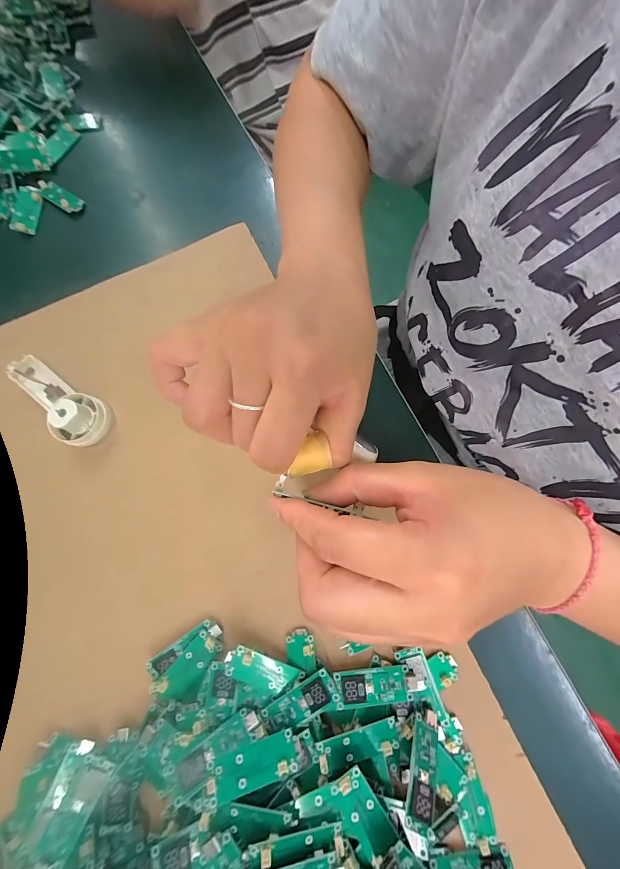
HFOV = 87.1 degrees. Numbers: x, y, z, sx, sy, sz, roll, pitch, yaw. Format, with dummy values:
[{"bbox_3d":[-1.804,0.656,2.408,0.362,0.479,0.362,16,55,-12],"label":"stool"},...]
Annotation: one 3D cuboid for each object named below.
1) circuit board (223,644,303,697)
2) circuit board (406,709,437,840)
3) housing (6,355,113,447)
[{"bbox_3d":[-0.030,0.149,0.205,0.047,0.009,0.019,28,74,-11],"label":"circuit board"},{"bbox_3d":[0.065,0.189,0.186,0.017,0.007,0.051,25,45,5],"label":"circuit board"},{"bbox_3d":[-0.200,-0.027,0.251,0.092,0.028,0.038,31,81,11],"label":"housing"}]

